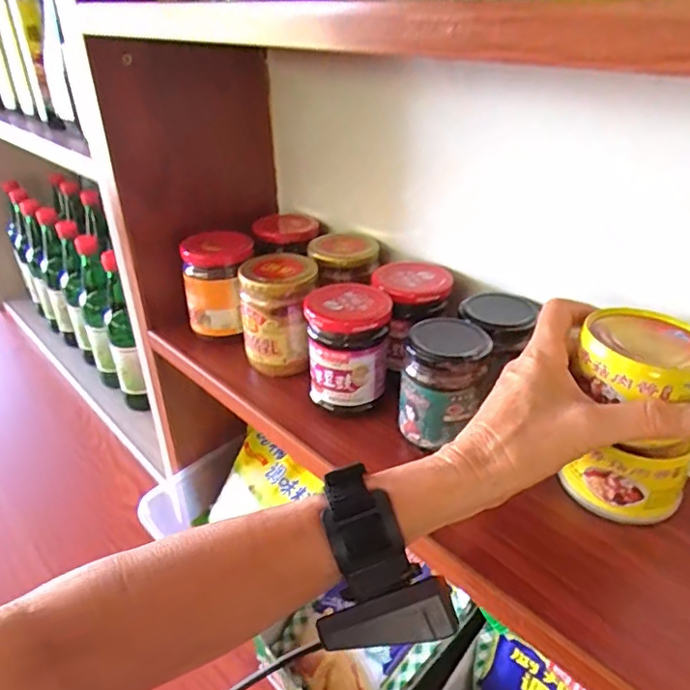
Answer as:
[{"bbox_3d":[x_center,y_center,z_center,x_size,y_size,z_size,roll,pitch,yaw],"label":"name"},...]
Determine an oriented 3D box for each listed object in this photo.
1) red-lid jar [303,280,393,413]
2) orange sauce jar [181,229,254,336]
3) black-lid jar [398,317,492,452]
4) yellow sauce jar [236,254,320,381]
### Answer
[{"bbox_3d":[0.002,0.003,0.442,0.061,0.085,0.059,-1,32,0],"label":"red-lid jar"},{"bbox_3d":[-0.120,-0.058,0.534,0.068,0.083,0.057,-8,32,-11],"label":"orange sauce jar"},{"bbox_3d":[0.067,0.025,0.396,0.059,0.074,0.057,5,32,10],"label":"black-lid jar"},{"bbox_3d":[-0.058,-0.027,0.490,0.066,0.087,0.062,-1,32,0],"label":"yellow sauce jar"}]

